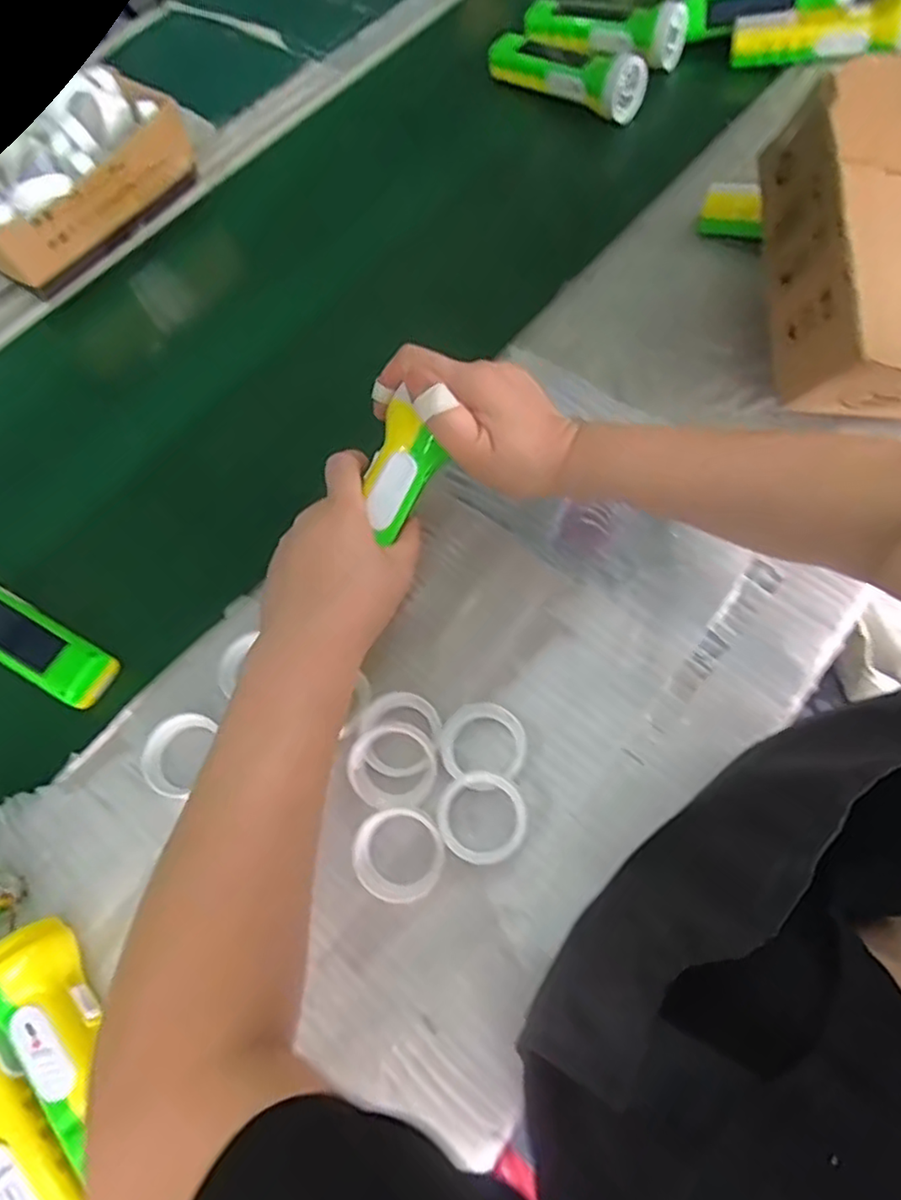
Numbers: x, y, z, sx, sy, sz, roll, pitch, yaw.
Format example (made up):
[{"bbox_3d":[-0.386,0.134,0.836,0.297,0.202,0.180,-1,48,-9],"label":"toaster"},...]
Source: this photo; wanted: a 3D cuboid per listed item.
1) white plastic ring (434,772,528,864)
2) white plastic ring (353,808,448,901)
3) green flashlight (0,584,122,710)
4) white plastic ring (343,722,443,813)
[{"bbox_3d":[0.019,0.133,0.399,0.053,0.008,0.052,-1,82,5],"label":"white plastic ring"},{"bbox_3d":[-0.031,0.156,0.403,0.054,0.018,0.054,-2,66,4],"label":"white plastic ring"},{"bbox_3d":[-0.318,0.019,0.469,0.161,0.040,0.045,27,71,16],"label":"green flashlight"},{"bbox_3d":[-0.035,0.105,0.418,0.055,0.011,0.055,0,93,1],"label":"white plastic ring"}]

